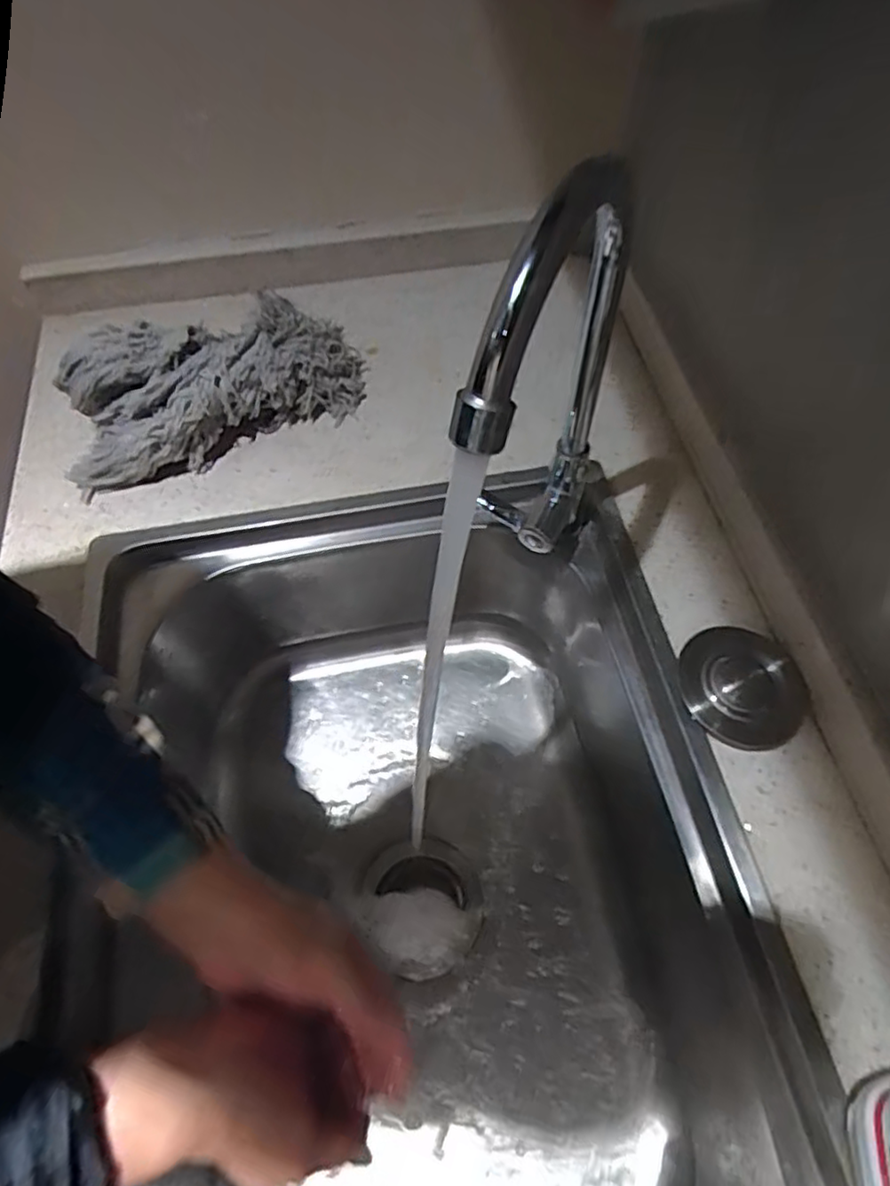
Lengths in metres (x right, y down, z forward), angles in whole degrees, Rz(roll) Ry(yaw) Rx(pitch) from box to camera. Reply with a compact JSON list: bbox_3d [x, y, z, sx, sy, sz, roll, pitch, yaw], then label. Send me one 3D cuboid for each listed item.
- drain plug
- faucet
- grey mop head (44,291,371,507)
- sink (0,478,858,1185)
[{"bbox_3d":[0.204,0.062,0.457,0.082,0.024,0.083,20,62,13],"label":"drain plug"},{"bbox_3d":[0.050,-0.071,0.382,0.054,0.284,0.165,12,62,8],"label":"faucet"},{"bbox_3d":[-0.198,-0.180,0.572,0.259,0.086,0.097,-21,61,-10],"label":"grey mop head"},{"bbox_3d":[-0.018,0.222,0.487,0.426,0.197,0.591,-10,60,-4],"label":"sink"}]

